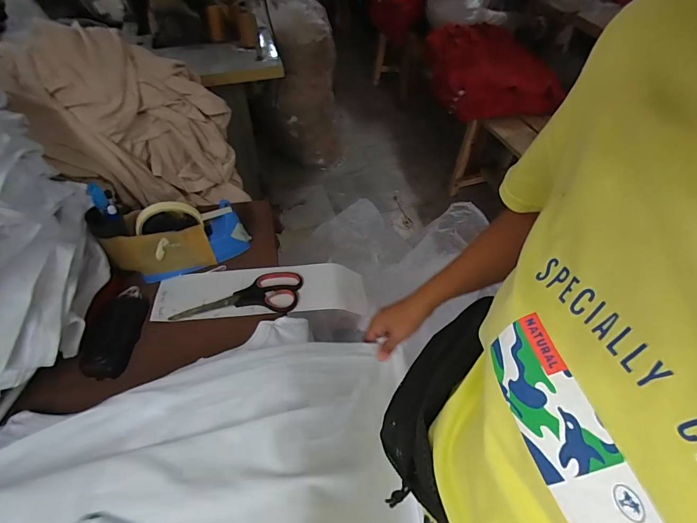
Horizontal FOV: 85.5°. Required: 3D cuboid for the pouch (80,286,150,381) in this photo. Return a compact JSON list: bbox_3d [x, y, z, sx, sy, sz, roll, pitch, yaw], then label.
[{"bbox_3d":[-0.305,0.083,0.502,0.050,0.027,0.134,-1,50,-2],"label":"pouch"}]

